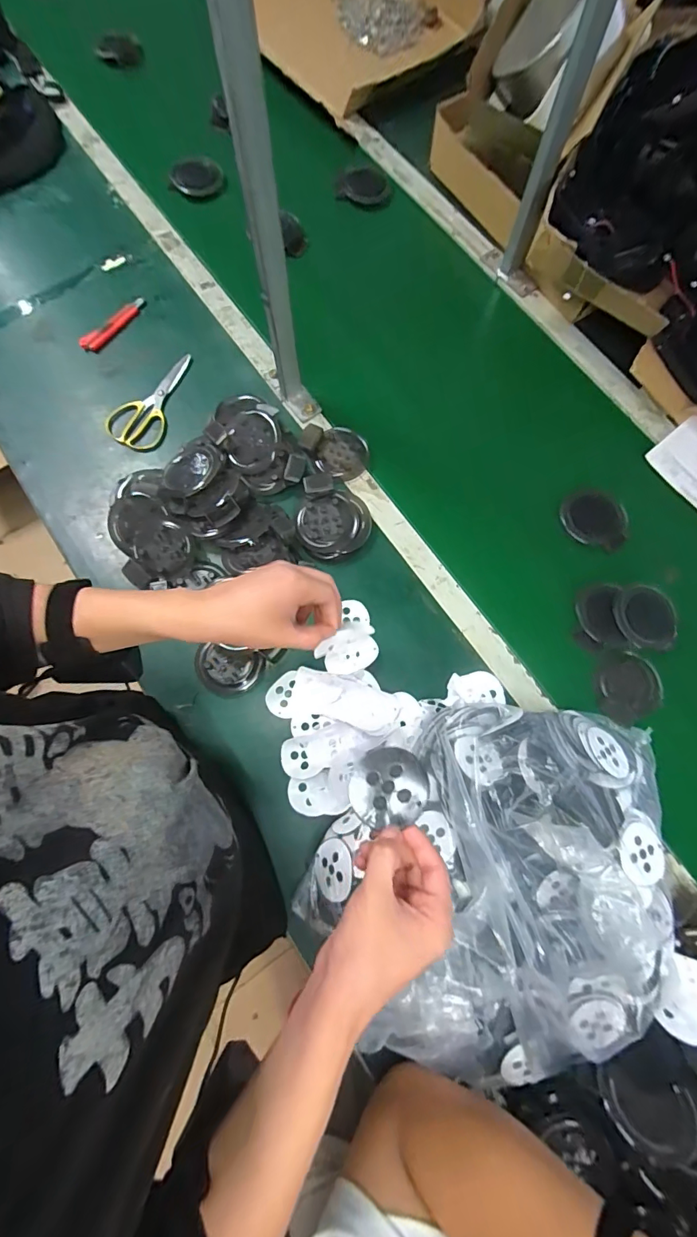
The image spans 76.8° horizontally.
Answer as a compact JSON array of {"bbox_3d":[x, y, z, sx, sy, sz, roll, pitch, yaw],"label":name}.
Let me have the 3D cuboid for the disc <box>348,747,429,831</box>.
[{"bbox_3d":[0.031,0.131,0.344,0.061,0.007,0.057,-13,55,13],"label":"disc"}]

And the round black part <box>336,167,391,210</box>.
[{"bbox_3d":[0.023,-0.766,0.784,0.100,0.020,0.064,-11,101,-11],"label":"round black part"}]

